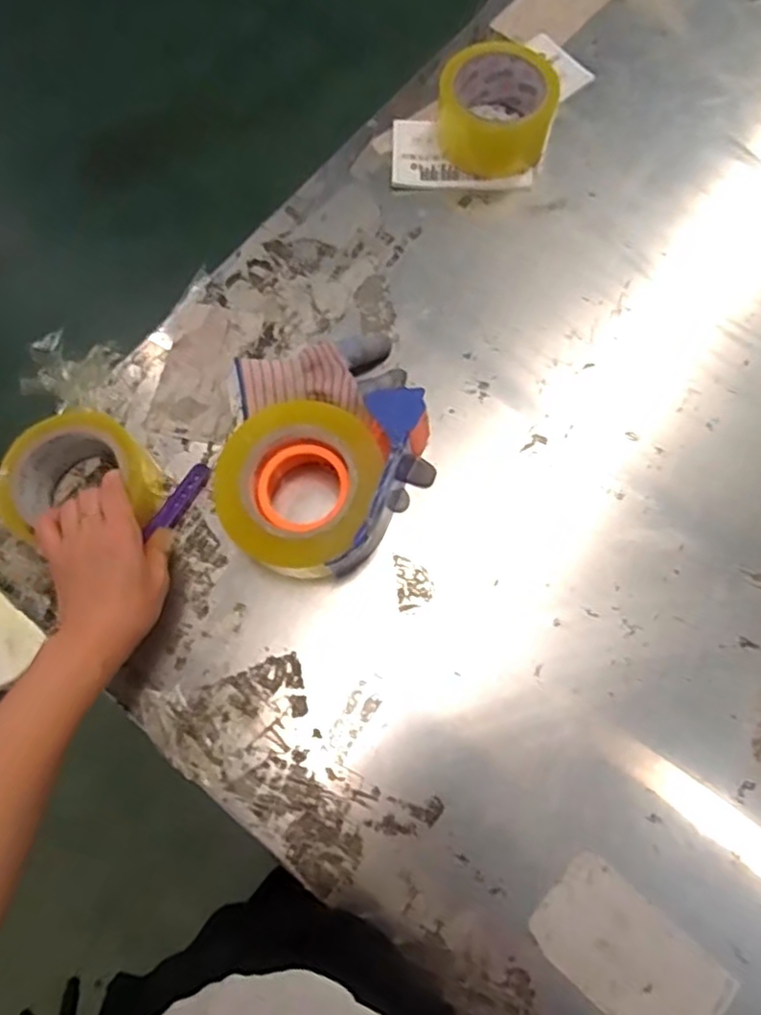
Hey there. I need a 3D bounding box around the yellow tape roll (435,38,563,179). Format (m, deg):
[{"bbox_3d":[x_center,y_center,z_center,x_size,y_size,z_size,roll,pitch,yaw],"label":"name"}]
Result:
[{"bbox_3d":[0.108,-0.367,0.615,0.106,0.059,0.097,24,76,8],"label":"yellow tape roll"}]

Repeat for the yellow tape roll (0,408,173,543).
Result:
[{"bbox_3d":[-0.233,-0.017,0.523,0.108,0.064,0.103,-1,74,2],"label":"yellow tape roll"}]

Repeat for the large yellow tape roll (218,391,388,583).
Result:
[{"bbox_3d":[-0.062,-0.015,0.524,0.119,0.057,0.129,-1,74,2],"label":"large yellow tape roll"}]

